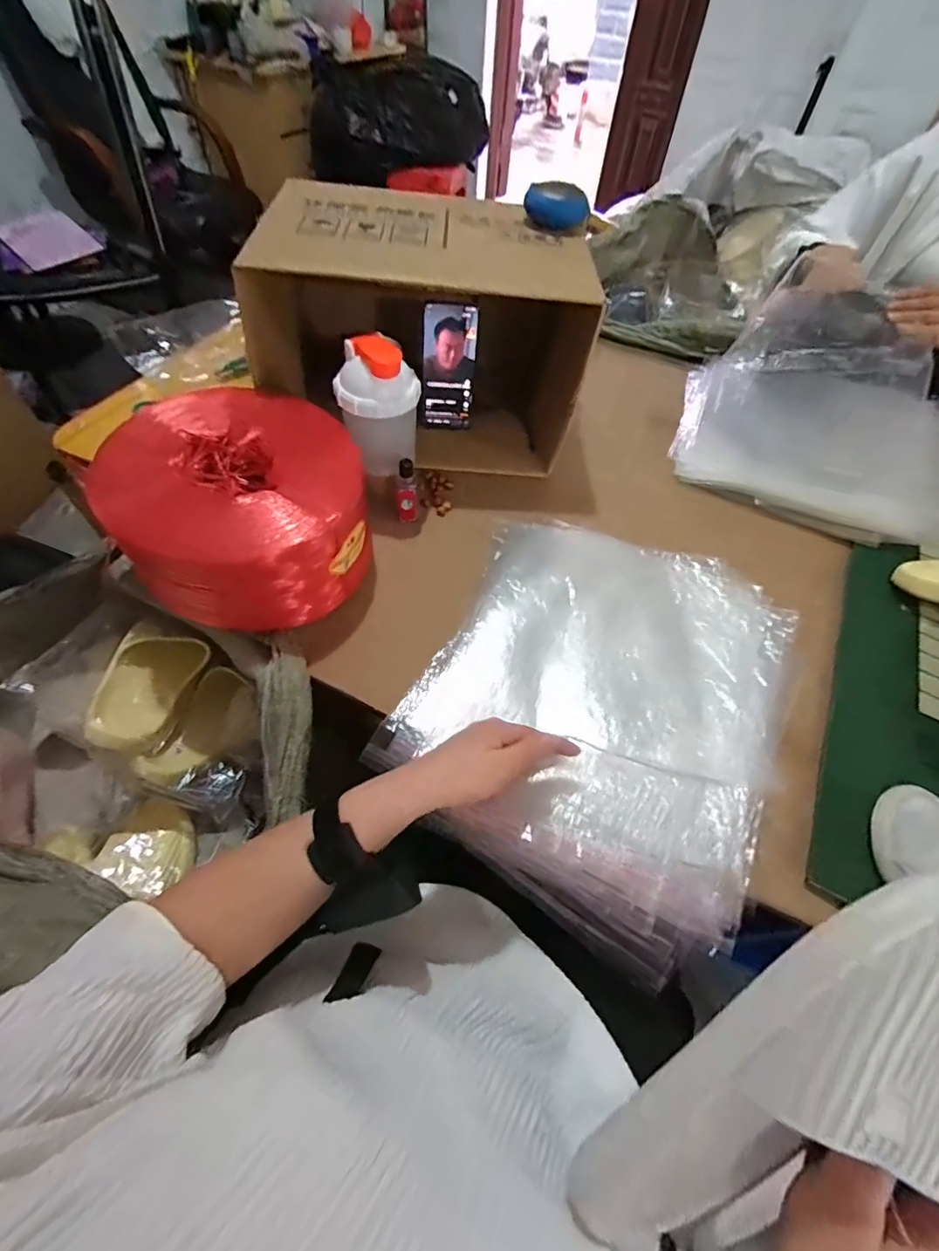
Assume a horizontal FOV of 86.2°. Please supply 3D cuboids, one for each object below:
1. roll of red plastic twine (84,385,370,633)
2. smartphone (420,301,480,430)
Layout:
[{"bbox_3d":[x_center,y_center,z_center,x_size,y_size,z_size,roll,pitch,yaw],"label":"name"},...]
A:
[{"bbox_3d":[-0.259,-0.127,0.575,0.274,0.130,0.219,22,56,11],"label":"roll of red plastic twine"},{"bbox_3d":[-0.029,-0.367,0.719,0.076,0.160,0.012,1,36,-10],"label":"smartphone"}]

